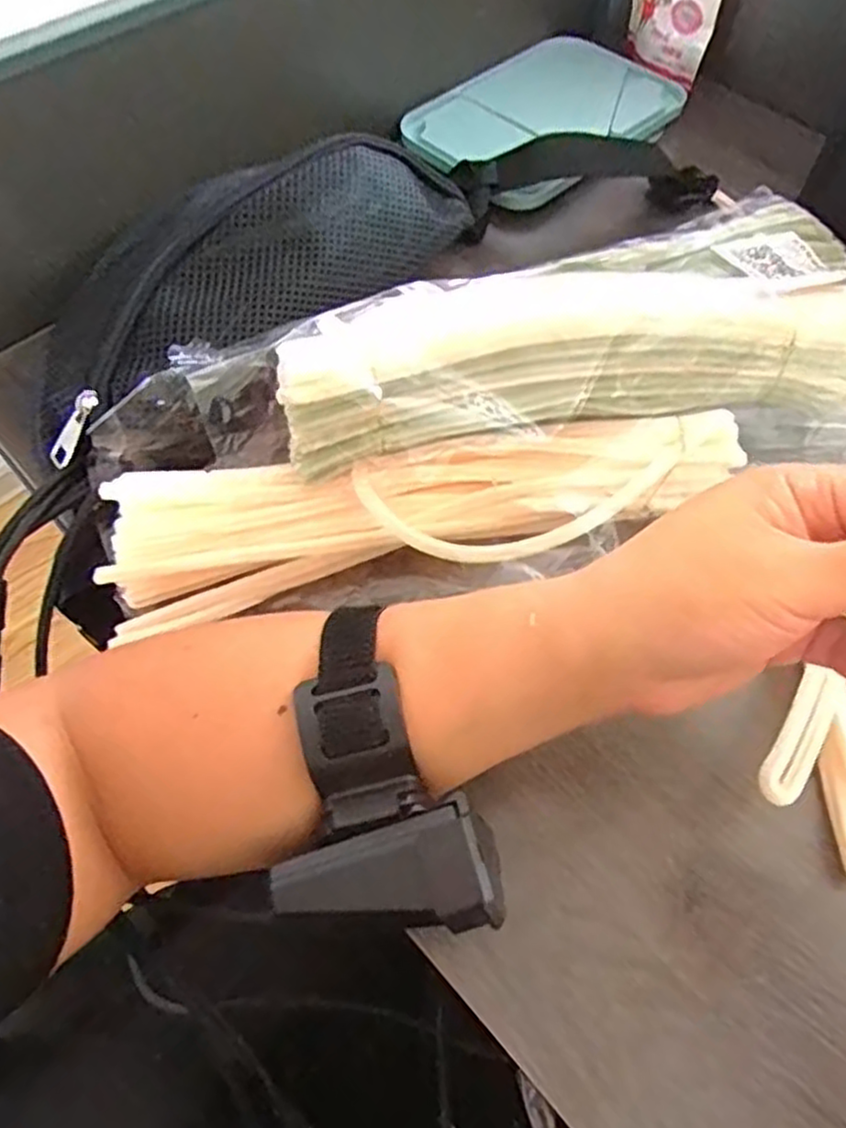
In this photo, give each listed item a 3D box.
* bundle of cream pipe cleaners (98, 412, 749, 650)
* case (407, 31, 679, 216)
[{"bbox_3d":[-0.005,-0.029,0.346,0.286,0.036,0.066,-12,61,-6],"label":"bundle of cream pipe cleaners"},{"bbox_3d":[0.083,-0.331,0.542,0.209,0.034,0.139,-41,68,-20],"label":"case"}]

